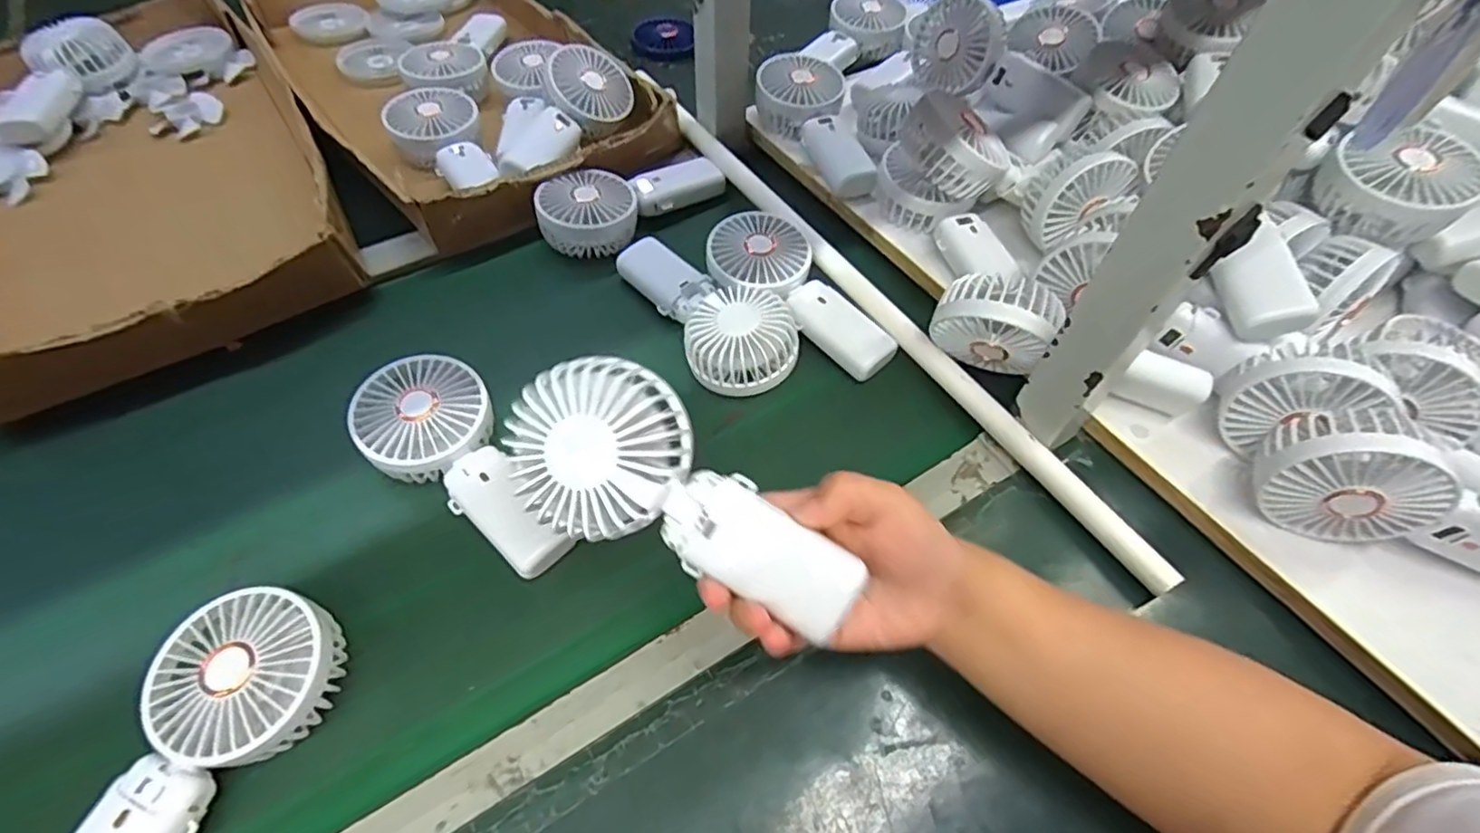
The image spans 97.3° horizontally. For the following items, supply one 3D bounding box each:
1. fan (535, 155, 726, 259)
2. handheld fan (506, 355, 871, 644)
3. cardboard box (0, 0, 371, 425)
[{"bbox_3d":[-0.096,-0.205,0.608,0.184,0.039,0.071,-25,60,-18],"label":"fan"},{"bbox_3d":[-0.025,0.039,0.309,0.174,0.034,0.078,34,61,0],"label":"handheld fan"},{"bbox_3d":[-0.576,-0.229,0.600,0.317,0.061,0.519,-28,59,-20],"label":"cardboard box"}]

